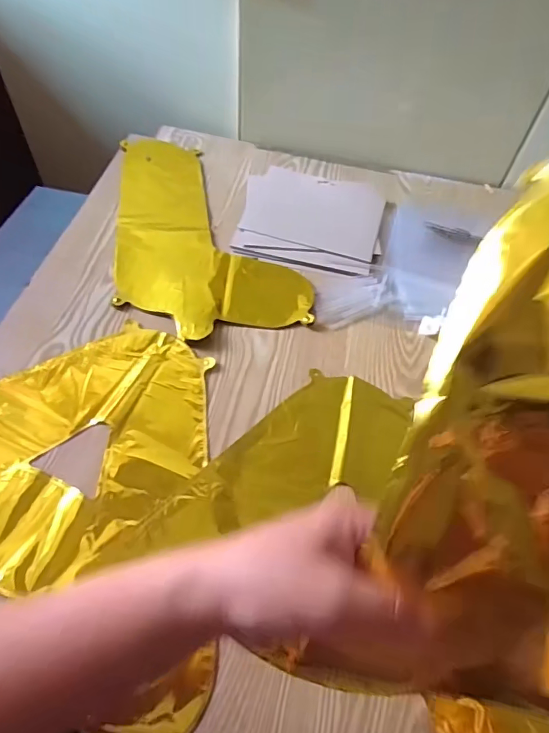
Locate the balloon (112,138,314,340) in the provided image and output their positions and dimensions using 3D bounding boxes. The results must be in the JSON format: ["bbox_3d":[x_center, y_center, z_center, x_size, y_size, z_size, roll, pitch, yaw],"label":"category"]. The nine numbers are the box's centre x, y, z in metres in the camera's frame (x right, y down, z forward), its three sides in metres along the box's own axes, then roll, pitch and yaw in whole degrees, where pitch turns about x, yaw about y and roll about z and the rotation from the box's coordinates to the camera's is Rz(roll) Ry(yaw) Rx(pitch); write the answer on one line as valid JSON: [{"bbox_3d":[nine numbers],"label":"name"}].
[{"bbox_3d":[-0.109,-0.206,0.640,0.228,0.011,0.411,-10,56,-10],"label":"balloon"}]

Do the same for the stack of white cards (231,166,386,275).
[{"bbox_3d":[0.055,-0.222,0.658,0.199,0.009,0.201,11,55,5],"label":"stack of white cards"}]

